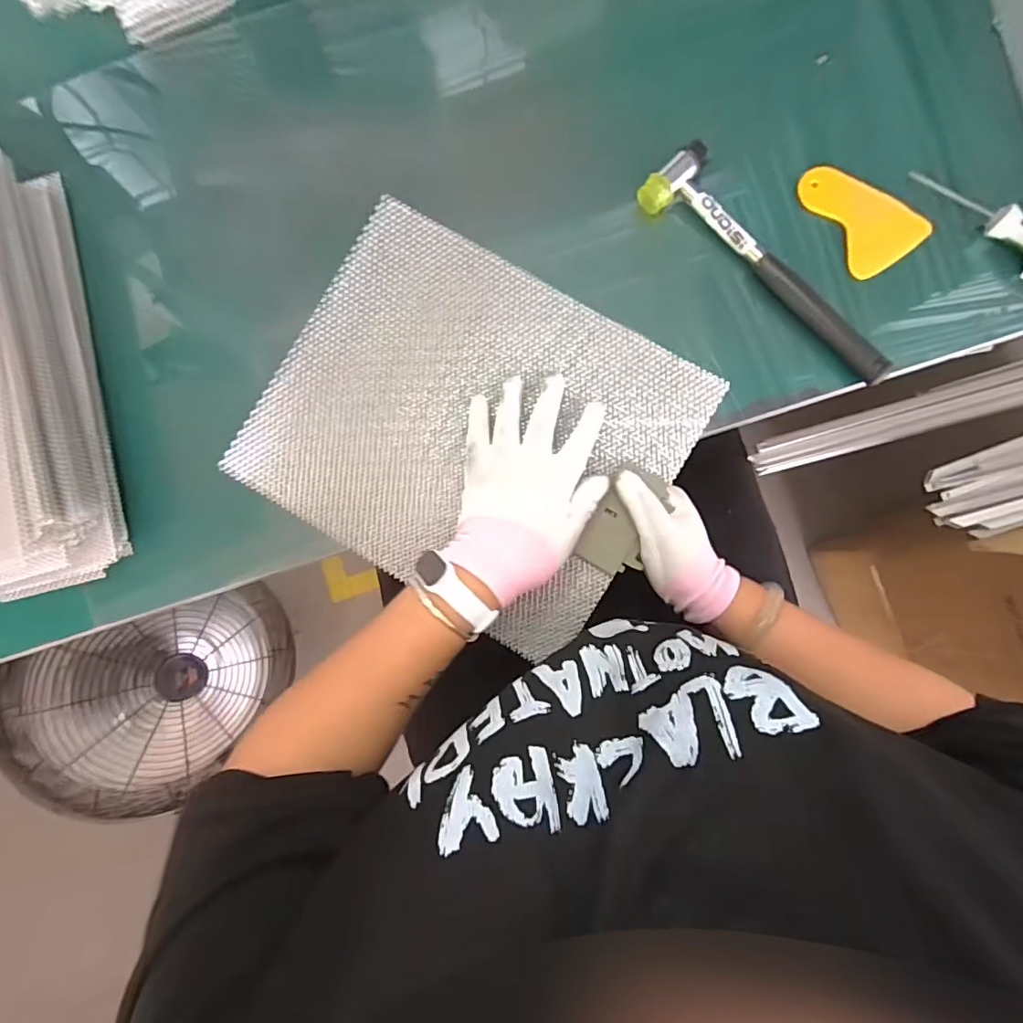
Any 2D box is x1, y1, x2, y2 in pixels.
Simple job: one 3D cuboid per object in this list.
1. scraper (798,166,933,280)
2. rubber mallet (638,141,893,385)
[{"bbox_3d":[0.288,-0.247,0.427,0.062,0.008,0.100,-32,86,7],"label":"scraper"},{"bbox_3d":[0.212,-0.200,0.422,0.241,0.028,0.056,43,90,7],"label":"rubber mallet"}]

